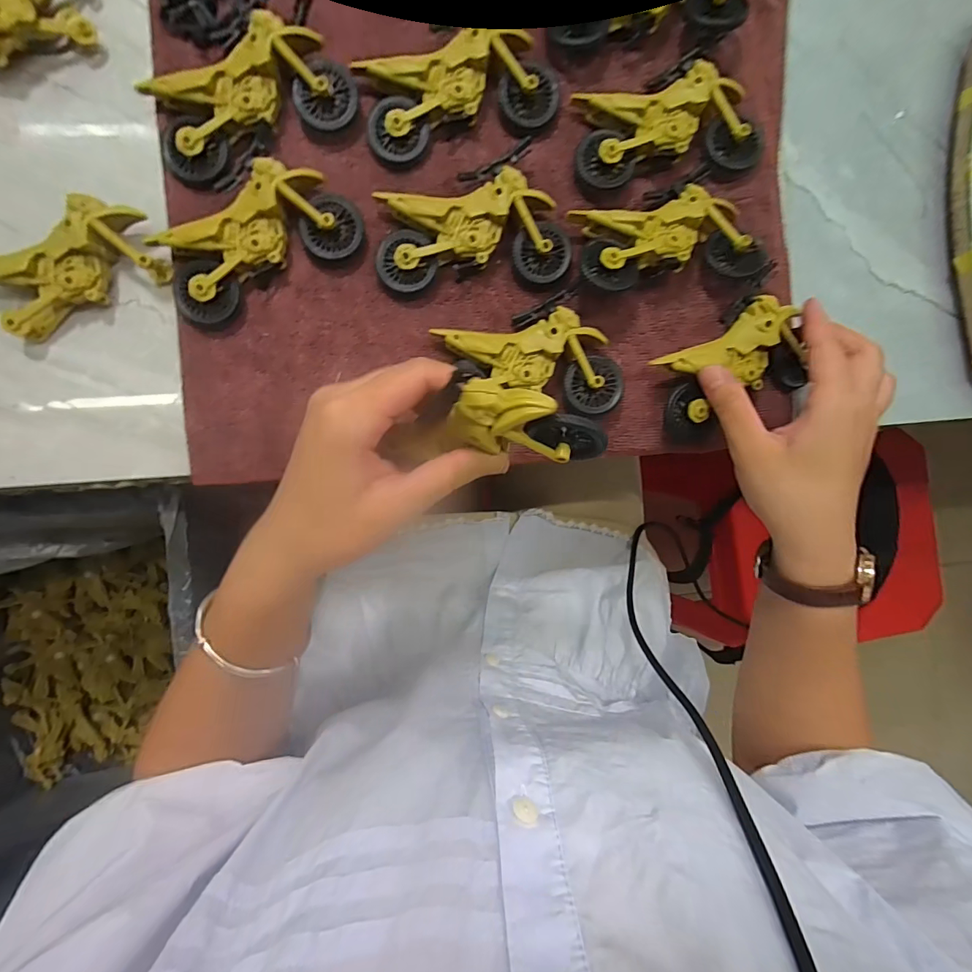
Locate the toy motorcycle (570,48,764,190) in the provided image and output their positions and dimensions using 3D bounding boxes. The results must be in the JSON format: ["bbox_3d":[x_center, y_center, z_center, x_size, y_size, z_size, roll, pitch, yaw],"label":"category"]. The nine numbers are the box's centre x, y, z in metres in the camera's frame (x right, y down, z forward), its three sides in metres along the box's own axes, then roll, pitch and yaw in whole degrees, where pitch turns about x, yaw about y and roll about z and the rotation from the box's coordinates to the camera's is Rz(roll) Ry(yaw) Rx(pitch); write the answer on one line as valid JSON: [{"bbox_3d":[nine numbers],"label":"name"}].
[{"bbox_3d":[0.112,-0.225,0.273,0.114,0.021,0.064,-9,94,-3],"label":"toy motorcycle"}]

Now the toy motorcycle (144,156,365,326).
[{"bbox_3d":[-0.134,-0.146,0.260,0.112,0.021,0.058,-29,95,-2],"label":"toy motorcycle"}]

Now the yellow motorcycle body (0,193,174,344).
[{"bbox_3d":[-0.241,-0.128,0.257,0.092,0.026,0.047,-26,95,-2],"label":"yellow motorcycle body"}]

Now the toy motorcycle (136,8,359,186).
[{"bbox_3d":[-0.137,-0.223,0.256,0.113,0.024,0.055,-26,95,-2],"label":"toy motorcycle"}]

